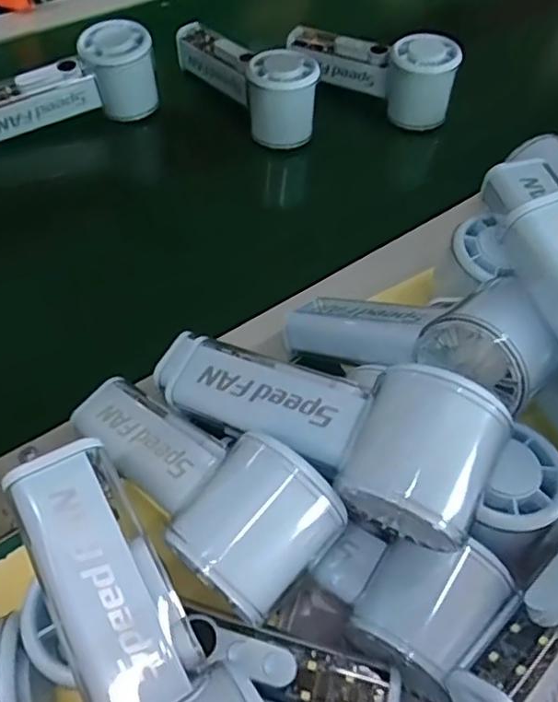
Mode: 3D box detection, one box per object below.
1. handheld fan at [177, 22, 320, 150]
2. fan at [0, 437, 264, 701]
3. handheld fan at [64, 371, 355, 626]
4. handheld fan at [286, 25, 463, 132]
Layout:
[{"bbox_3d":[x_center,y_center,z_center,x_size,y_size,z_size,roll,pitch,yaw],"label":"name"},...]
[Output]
[{"bbox_3d":[-0.029,-0.237,0.518,0.055,0.067,0.150,-28,61,-22],"label":"handheld fan"},{"bbox_3d":[-0.048,0.109,0.222,0.058,0.058,0.147,-24,60,-19],"label":"fan"},{"bbox_3d":[-0.043,0.058,0.277,0.059,0.053,0.156,-37,40,-26],"label":"handheld fan"},{"bbox_3d":[0.079,-0.250,0.527,0.150,0.061,0.047,21,56,11],"label":"handheld fan"}]

